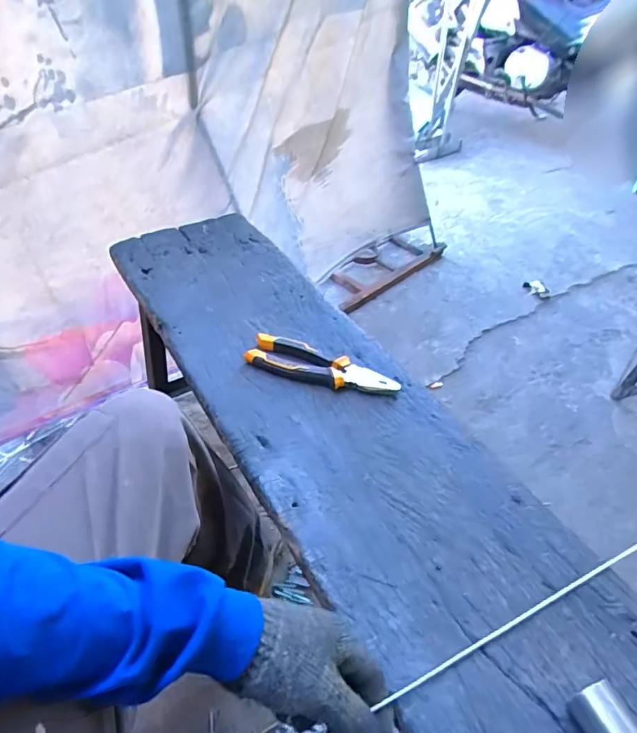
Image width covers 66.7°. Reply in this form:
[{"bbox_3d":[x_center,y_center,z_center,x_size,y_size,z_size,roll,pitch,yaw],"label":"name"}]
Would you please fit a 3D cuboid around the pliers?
[{"bbox_3d":[0.003,0.003,0.614,0.192,0.016,0.055,19,50,13],"label":"pliers"}]

